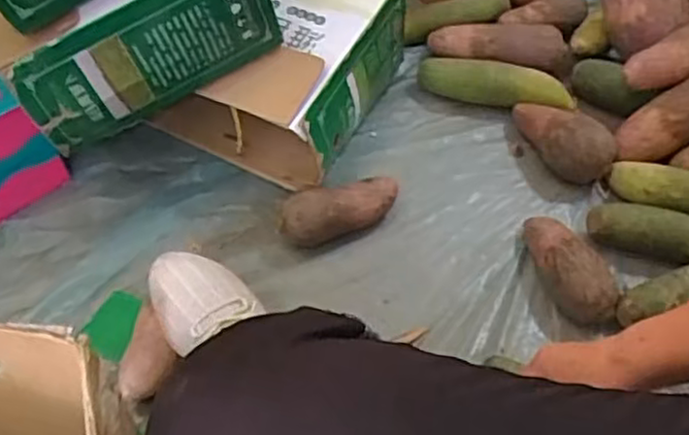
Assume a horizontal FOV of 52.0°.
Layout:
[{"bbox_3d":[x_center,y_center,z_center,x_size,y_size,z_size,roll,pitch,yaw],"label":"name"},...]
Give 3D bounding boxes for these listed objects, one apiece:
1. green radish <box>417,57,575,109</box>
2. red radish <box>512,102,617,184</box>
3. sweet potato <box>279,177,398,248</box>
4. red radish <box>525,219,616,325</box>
[{"bbox_3d":[0.200,-0.178,0.938,0.202,0.044,0.044,14,56,9],"label":"green radish"},{"bbox_3d":[0.265,-0.100,0.871,0.063,0.063,0.143,-38,63,-24],"label":"red radish"},{"bbox_3d":[-0.004,-0.010,0.809,0.142,0.053,0.066,-13,56,-10],"label":"sweet potato"},{"bbox_3d":[0.238,0.051,0.768,0.059,0.059,0.142,-21,58,-15],"label":"red radish"}]

